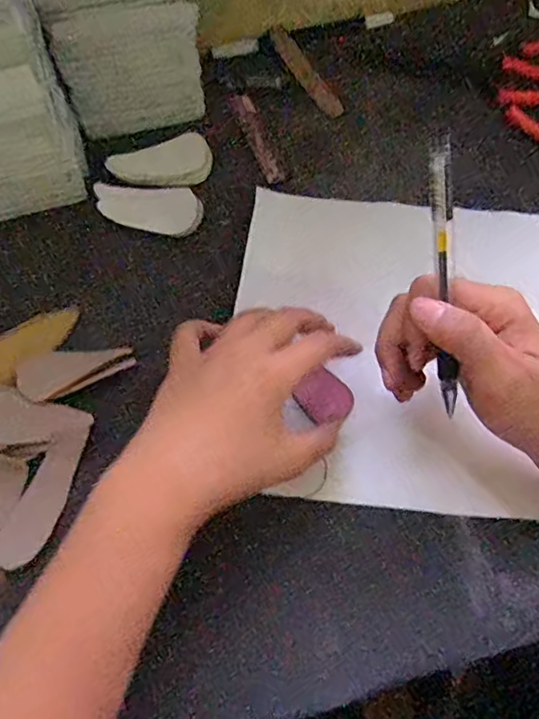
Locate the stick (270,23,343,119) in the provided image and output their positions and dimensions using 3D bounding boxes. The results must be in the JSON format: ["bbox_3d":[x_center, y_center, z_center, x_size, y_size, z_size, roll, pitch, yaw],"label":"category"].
[{"bbox_3d":[0.028,-0.223,0.425,0.017,0.005,0.086,-34,84,-3],"label":"stick"}]

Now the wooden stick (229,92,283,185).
[{"bbox_3d":[-0.009,-0.166,0.411,0.014,0.006,0.077,-21,73,-6],"label":"wooden stick"}]

